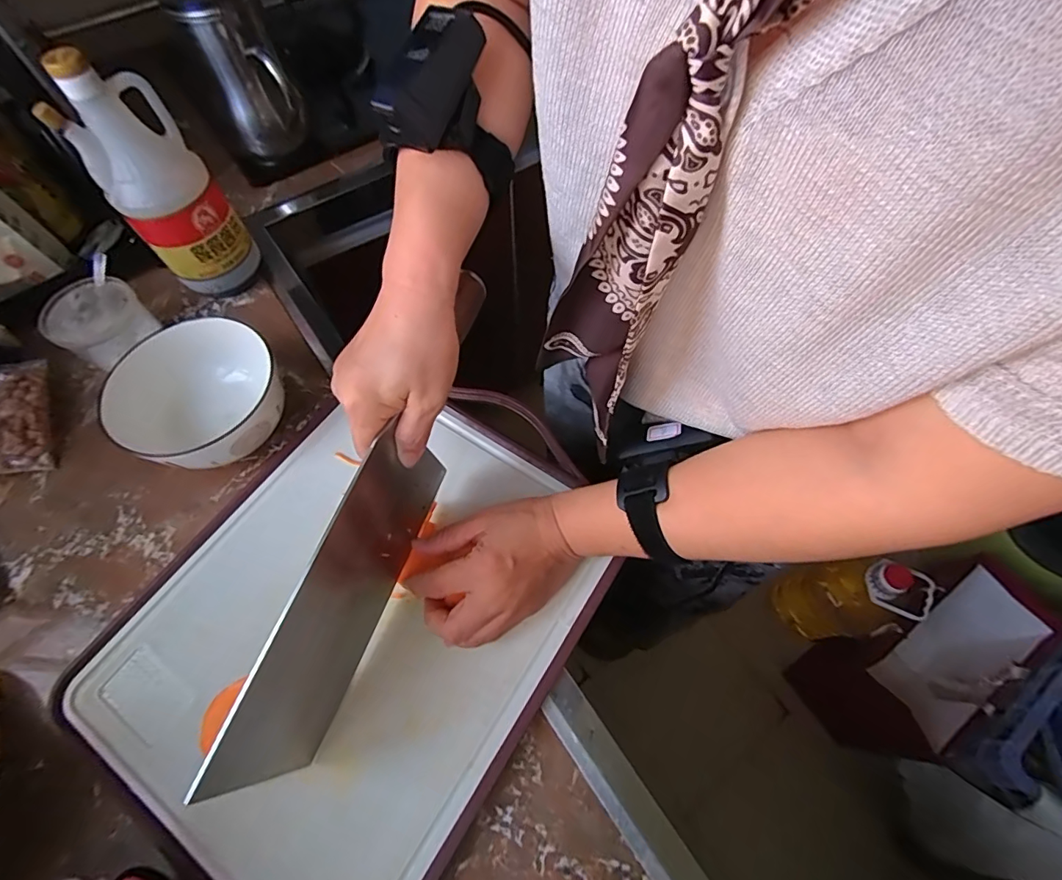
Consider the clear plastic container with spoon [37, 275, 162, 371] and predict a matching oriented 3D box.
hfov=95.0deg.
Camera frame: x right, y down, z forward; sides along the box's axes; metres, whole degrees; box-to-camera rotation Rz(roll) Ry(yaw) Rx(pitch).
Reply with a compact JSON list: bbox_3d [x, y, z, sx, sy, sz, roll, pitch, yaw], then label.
[{"bbox_3d":[-0.421,-0.112,0.488,0.078,0.068,0.080,20,65,11],"label":"clear plastic container with spoon"}]

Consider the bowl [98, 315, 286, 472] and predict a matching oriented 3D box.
[{"bbox_3d":[-0.286,-0.031,0.440,0.134,0.076,0.129,-1,63,1],"label":"bowl"}]

